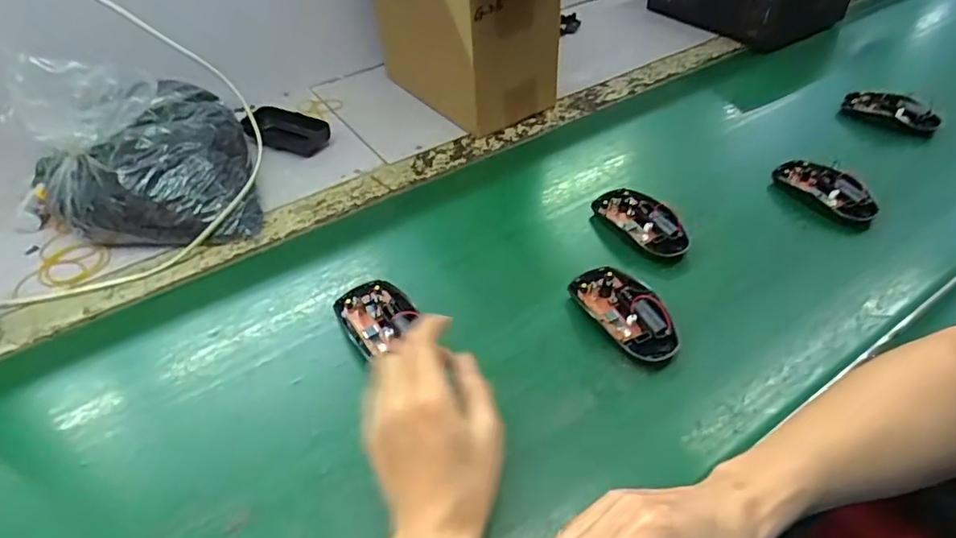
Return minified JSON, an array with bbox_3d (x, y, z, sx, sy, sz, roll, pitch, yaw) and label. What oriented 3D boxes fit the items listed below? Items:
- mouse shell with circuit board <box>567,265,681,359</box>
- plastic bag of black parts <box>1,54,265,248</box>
[{"bbox_3d":[0.127,0.034,0.475,0.049,0.024,0.103,-23,50,-19],"label":"mouse shell with circuit board"},{"bbox_3d":[-0.347,-0.124,0.555,0.246,0.141,0.164,-2,46,0],"label":"plastic bag of black parts"}]

